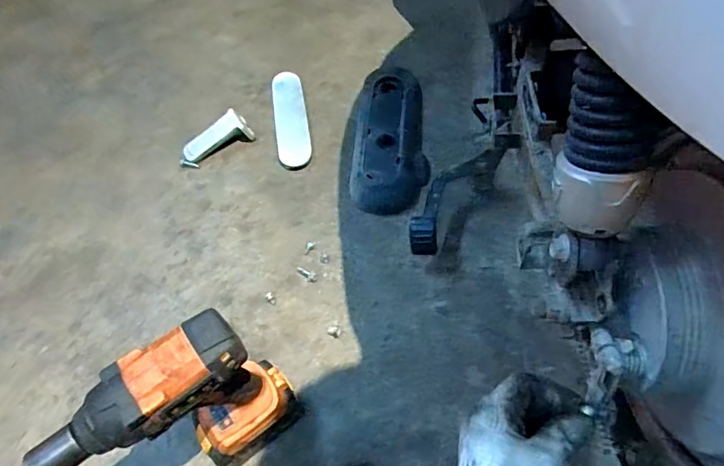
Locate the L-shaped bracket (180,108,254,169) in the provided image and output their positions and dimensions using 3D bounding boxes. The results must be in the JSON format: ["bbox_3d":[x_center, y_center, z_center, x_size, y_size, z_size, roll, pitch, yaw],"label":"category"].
[{"bbox_3d":[-0.240,-0.148,0.801,0.122,0.044,0.047,-33,60,-3],"label":"L-shaped bracket"}]

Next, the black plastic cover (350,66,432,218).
[{"bbox_3d":[0.051,-0.170,0.794,0.114,0.038,0.321,4,56,6],"label":"black plastic cover"}]

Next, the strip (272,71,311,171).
[{"bbox_3d":[-0.121,-0.195,0.829,0.053,0.016,0.216,-10,56,-3],"label":"strip"}]

